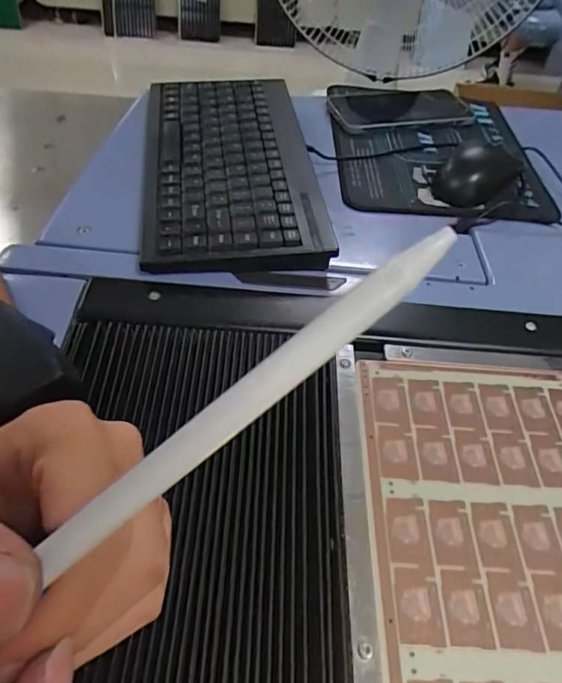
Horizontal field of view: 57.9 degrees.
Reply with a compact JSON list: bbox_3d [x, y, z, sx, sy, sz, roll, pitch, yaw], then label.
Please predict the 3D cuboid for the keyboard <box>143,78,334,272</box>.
[{"bbox_3d":[-0.046,-0.160,0.461,0.148,0.028,0.285,-2,51,-8],"label":"keyboard"}]

